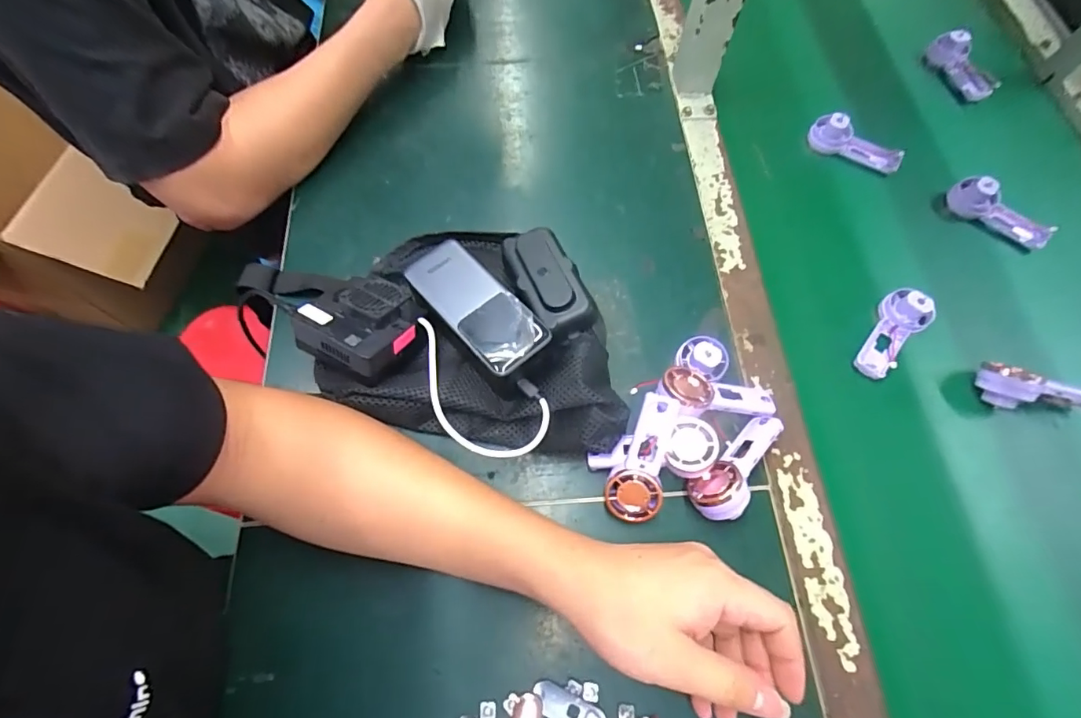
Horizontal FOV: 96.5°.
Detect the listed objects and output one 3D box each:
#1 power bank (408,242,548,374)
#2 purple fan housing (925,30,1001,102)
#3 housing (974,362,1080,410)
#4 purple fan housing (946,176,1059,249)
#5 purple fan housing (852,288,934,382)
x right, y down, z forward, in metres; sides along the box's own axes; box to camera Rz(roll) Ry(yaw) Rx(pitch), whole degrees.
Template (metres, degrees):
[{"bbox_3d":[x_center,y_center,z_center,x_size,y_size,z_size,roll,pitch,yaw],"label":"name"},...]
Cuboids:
[{"bbox_3d":[-0.050,-0.043,0.369,0.050,0.019,0.124,-39,73,-16],"label":"power bank"},{"bbox_3d":[0.490,-0.343,0.559,0.029,0.034,0.096,-17,68,-8],"label":"purple fan housing"},{"bbox_3d":[0.406,0.027,0.398,0.086,0.045,0.030,7,67,2],"label":"housing"},{"bbox_3d":[0.454,-0.148,0.476,0.093,0.037,0.024,35,40,13],"label":"purple fan housing"},{"bbox_3d":[0.302,-0.023,0.417,0.083,0.028,0.040,-41,74,-16],"label":"purple fan housing"}]

